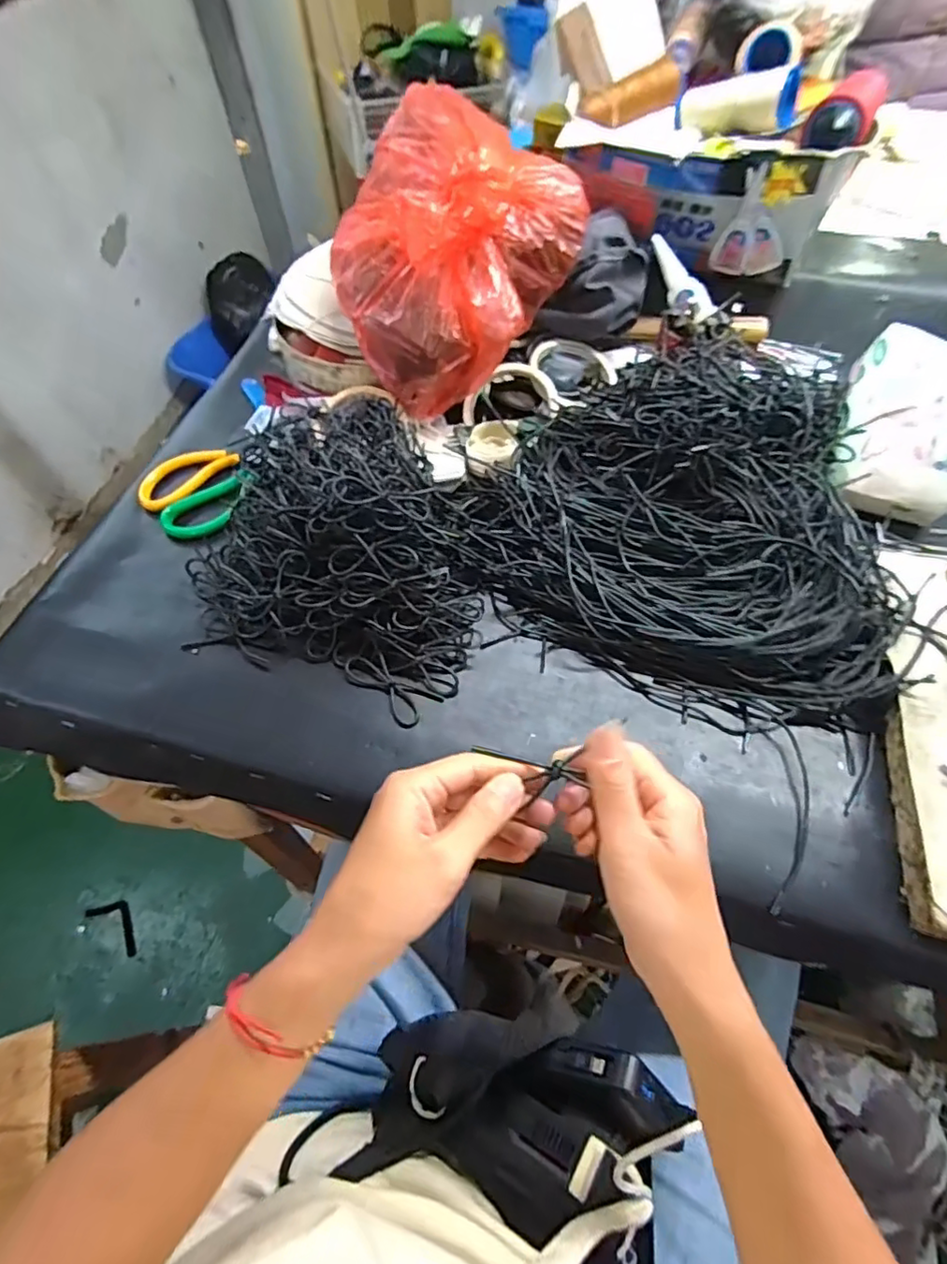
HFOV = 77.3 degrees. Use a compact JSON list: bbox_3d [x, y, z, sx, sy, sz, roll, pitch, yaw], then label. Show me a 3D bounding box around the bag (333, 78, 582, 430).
[{"bbox_3d":[-0.027,-0.362,0.575,0.216,0.175,0.246,-19,60,-9],"label":"bag"}]

